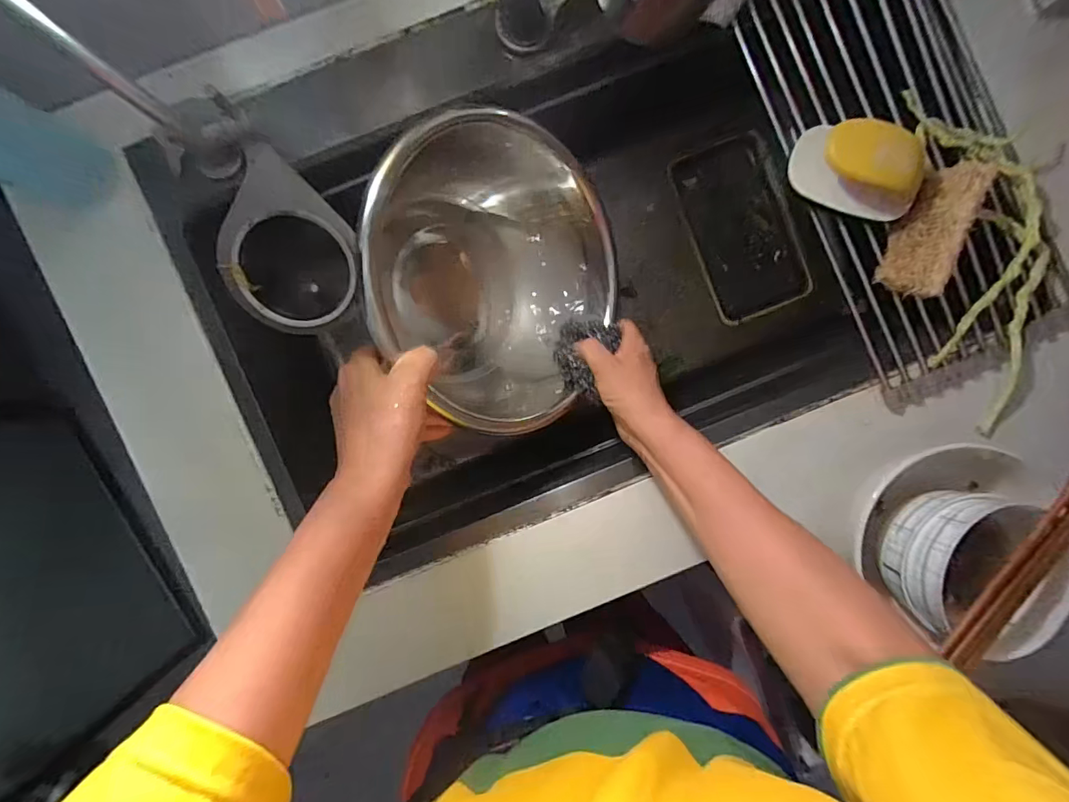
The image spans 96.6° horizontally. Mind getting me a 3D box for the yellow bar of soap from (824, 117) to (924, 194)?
[{"bbox_3d":[0.267,-0.193,0.376,0.070,0.019,0.043,20,94,-3],"label":"yellow bar of soap"}]

